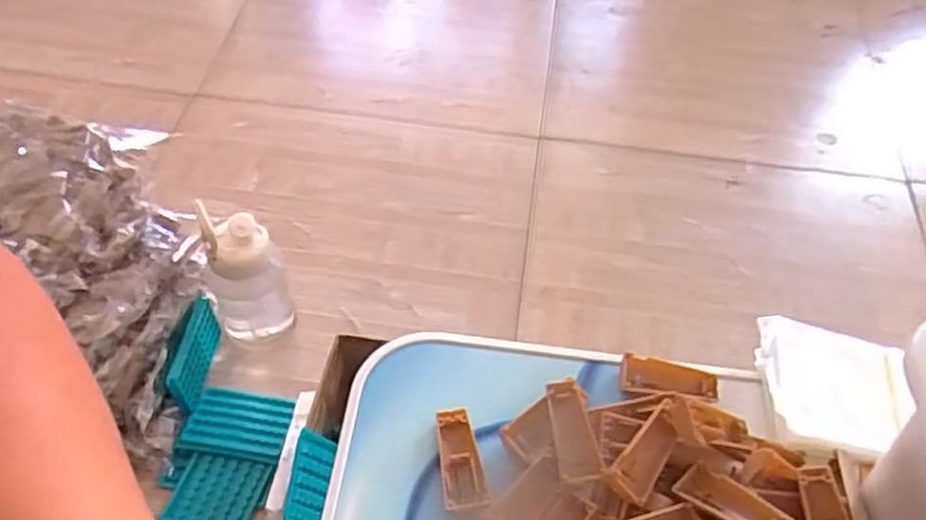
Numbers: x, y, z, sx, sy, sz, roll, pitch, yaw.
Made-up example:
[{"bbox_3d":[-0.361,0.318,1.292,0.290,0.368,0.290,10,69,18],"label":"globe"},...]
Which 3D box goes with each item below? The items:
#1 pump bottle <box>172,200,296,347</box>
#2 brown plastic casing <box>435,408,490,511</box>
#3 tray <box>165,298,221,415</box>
[{"bbox_3d":[-0.271,0.023,0.918,0.097,0.221,0.072,-14,54,-13],"label":"pump bottle"},{"bbox_3d":[-0.001,0.095,0.354,0.020,0.007,0.050,-5,53,-5],"label":"brown plastic casing"},{"bbox_3d":[-0.332,0.121,0.924,0.017,0.092,0.130,8,53,4],"label":"tray"}]

